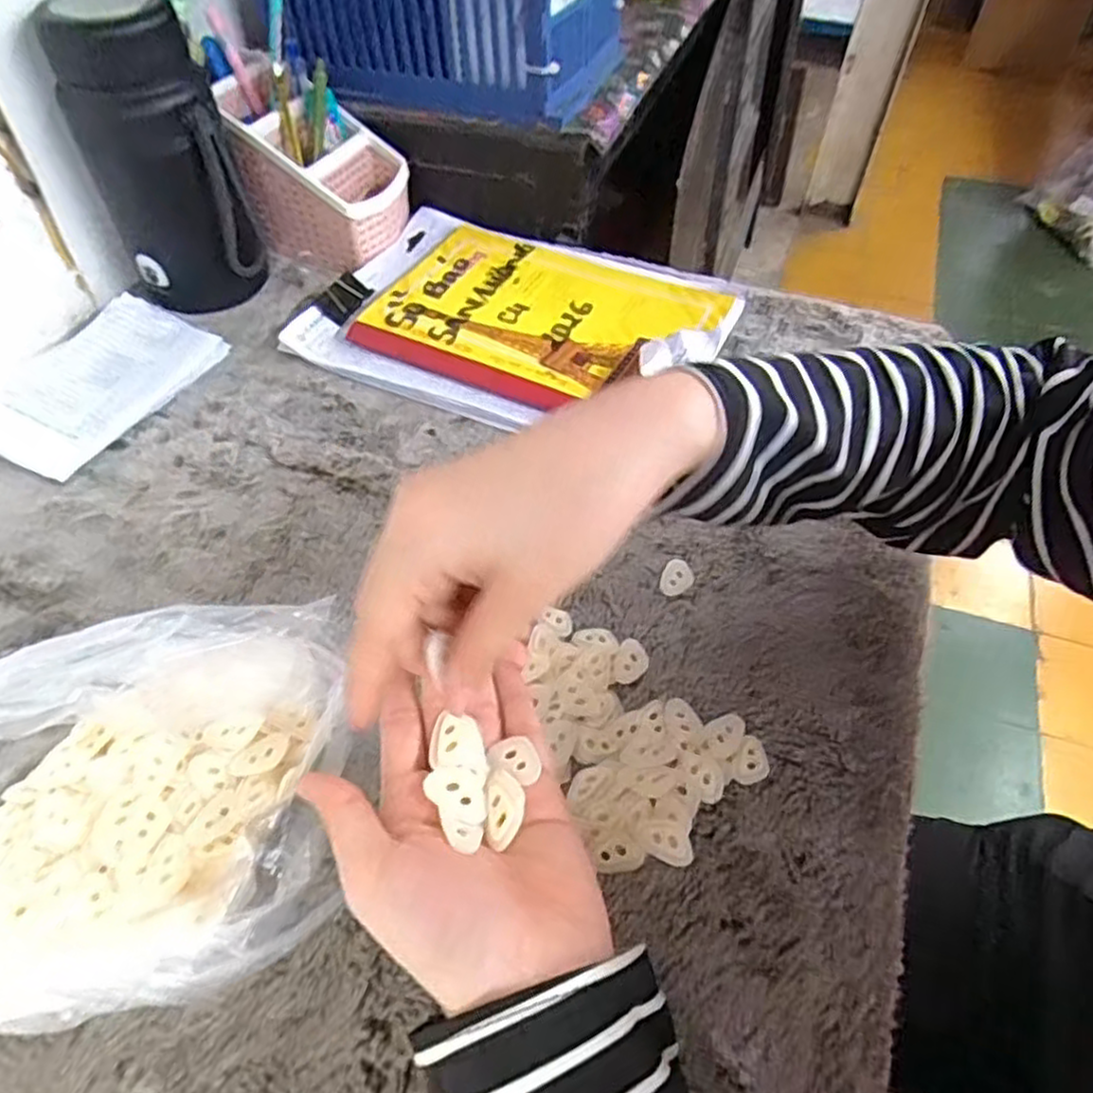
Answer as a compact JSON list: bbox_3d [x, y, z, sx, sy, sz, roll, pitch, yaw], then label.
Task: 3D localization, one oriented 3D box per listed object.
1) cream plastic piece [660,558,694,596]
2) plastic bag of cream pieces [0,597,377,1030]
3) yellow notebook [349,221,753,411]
[{"bbox_3d":[0.075,0.017,0.417,0.018,0.004,0.025,16,54,13],"label":"cream plastic piece"},{"bbox_3d":[-0.156,0.102,0.284,0.160,0.097,0.134,-16,54,-12],"label":"plastic bag of cream pieces"},{"bbox_3d":[-0.006,-0.180,0.562,0.262,0.015,0.175,21,56,15],"label":"yellow notebook"}]

